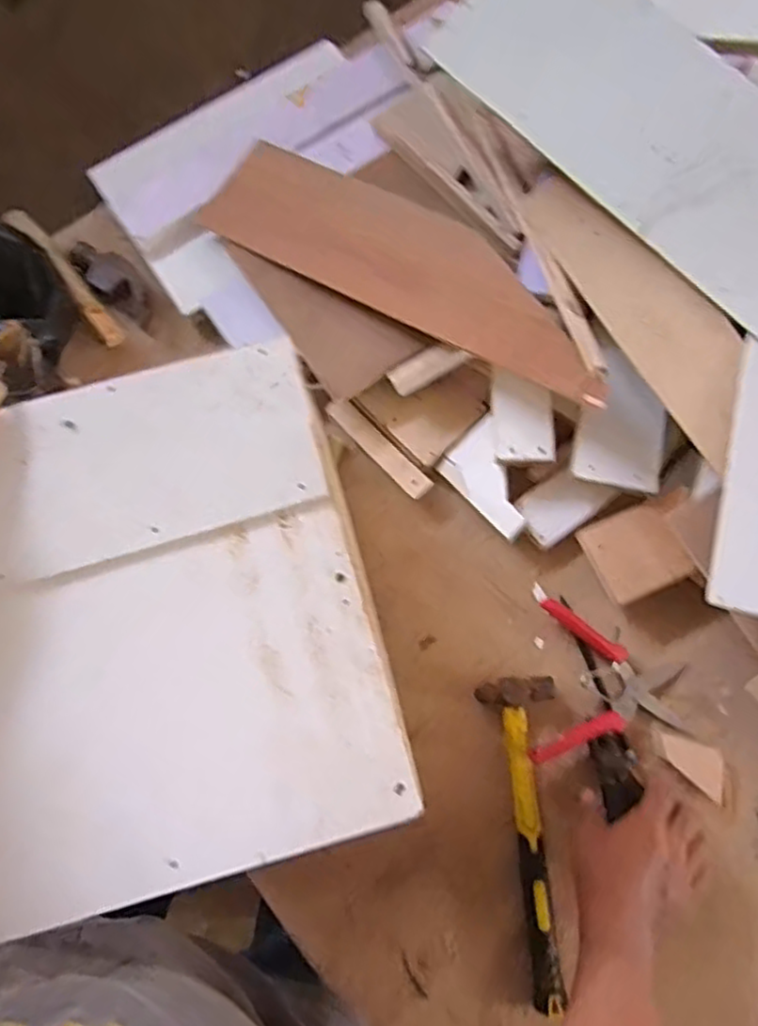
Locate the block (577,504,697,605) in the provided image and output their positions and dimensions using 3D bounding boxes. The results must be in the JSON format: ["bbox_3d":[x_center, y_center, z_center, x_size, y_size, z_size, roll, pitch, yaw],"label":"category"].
[{"bbox_3d":[0.255,0.038,0.691,0.083,0.008,0.084,-31,73,8],"label":"block"}]

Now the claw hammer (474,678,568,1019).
[{"bbox_3d":[0.144,0.301,0.646,0.069,0.033,0.283,-4,74,-1],"label":"claw hammer"}]

